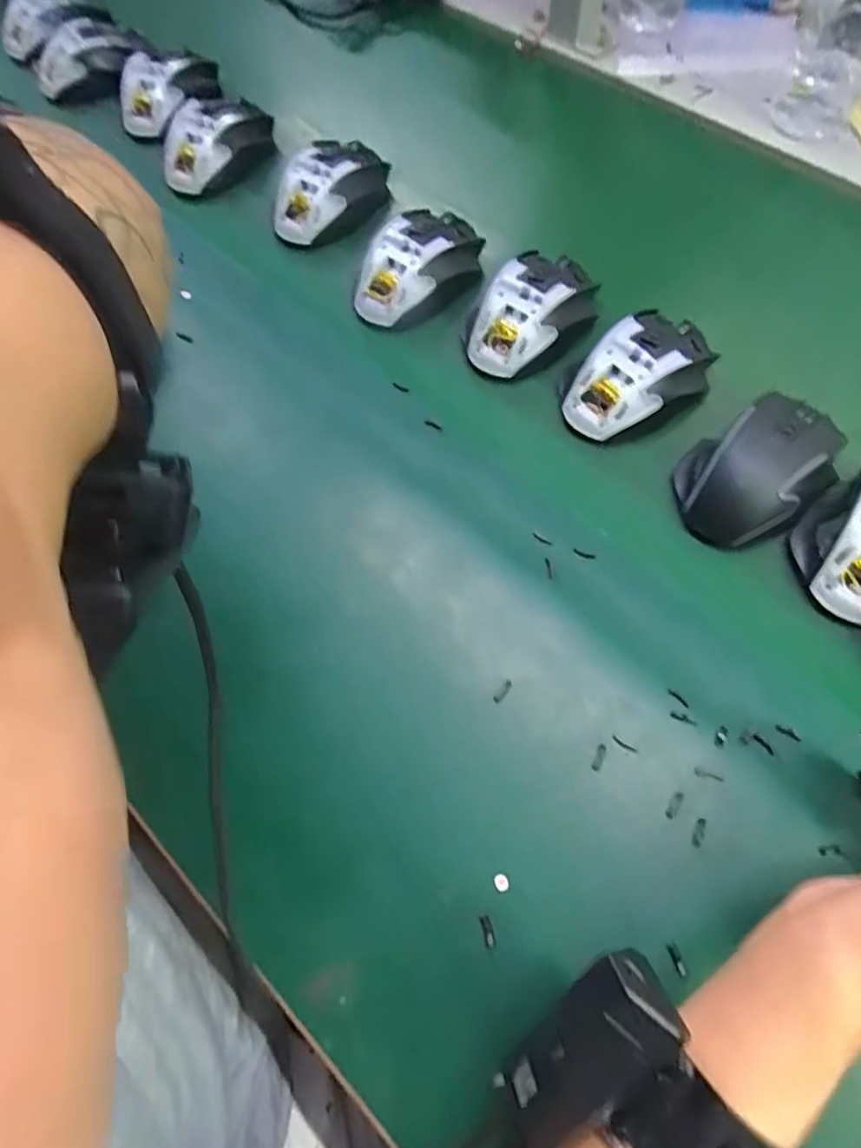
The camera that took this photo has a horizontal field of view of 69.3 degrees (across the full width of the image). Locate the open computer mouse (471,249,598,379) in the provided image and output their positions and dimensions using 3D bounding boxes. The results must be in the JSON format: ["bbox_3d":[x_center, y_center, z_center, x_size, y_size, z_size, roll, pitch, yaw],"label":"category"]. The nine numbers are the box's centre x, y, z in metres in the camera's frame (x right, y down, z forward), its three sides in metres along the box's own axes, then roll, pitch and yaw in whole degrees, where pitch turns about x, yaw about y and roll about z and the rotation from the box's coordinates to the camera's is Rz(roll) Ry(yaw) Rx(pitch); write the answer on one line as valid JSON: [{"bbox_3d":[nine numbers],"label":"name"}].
[{"bbox_3d":[0.073,-0.187,0.447,0.069,0.039,0.108,39,73,19],"label":"open computer mouse"}]

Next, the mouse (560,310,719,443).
[{"bbox_3d":[0.141,-0.137,0.419,0.107,0.037,0.076,-39,69,-14],"label":"mouse"}]

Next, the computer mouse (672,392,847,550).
[{"bbox_3d":[0.200,-0.064,0.380,0.100,0.035,0.069,-30,67,-10],"label":"computer mouse"}]

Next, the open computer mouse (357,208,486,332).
[{"bbox_3d":[-0.009,-0.232,0.475,0.110,0.046,0.070,-37,68,-13],"label":"open computer mouse"}]

